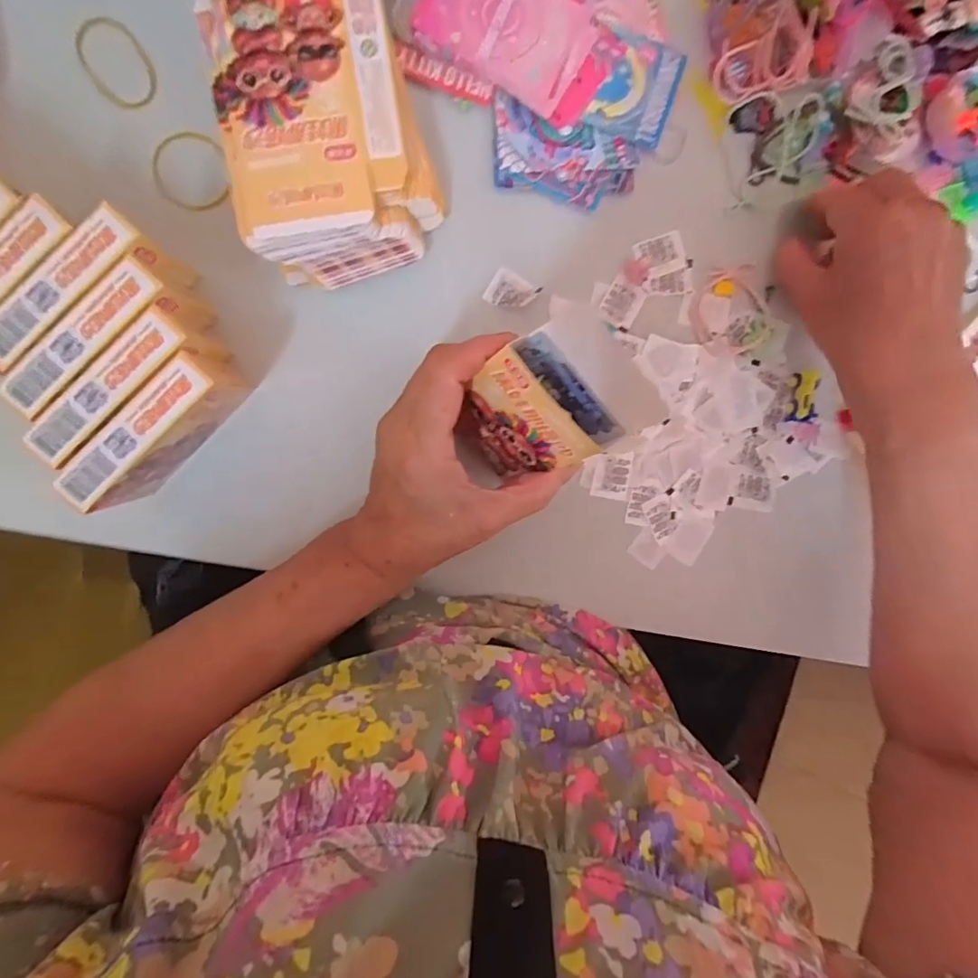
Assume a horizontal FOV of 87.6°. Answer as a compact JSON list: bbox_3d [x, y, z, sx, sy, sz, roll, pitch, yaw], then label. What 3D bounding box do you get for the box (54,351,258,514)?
[{"bbox_3d":[-0.169,-0.029,0.265,0.021,0.057,0.084,43,90,-7],"label":"box"}]

